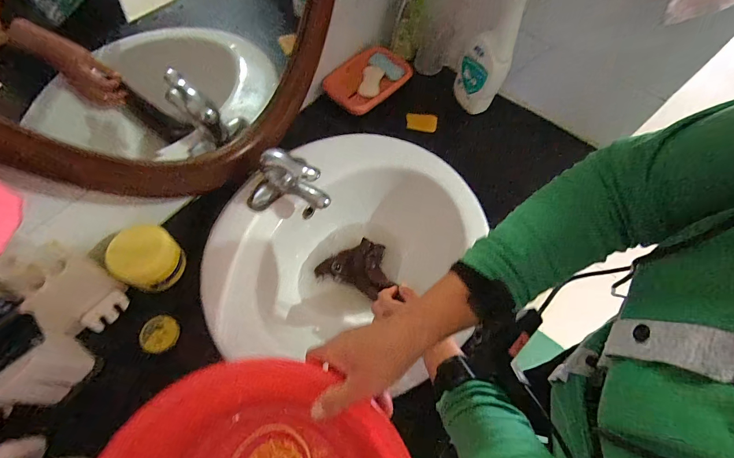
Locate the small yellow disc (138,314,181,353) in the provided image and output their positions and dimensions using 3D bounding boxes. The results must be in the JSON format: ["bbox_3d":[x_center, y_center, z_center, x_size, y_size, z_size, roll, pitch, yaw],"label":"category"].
[{"bbox_3d":[-0.295,0.149,0.493,0.044,0.021,0.050,9,62,1],"label":"small yellow disc"}]

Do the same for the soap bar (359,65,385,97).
[{"bbox_3d":[0.010,-0.314,0.746,0.043,0.026,0.096,11,62,2],"label":"soap bar"}]

